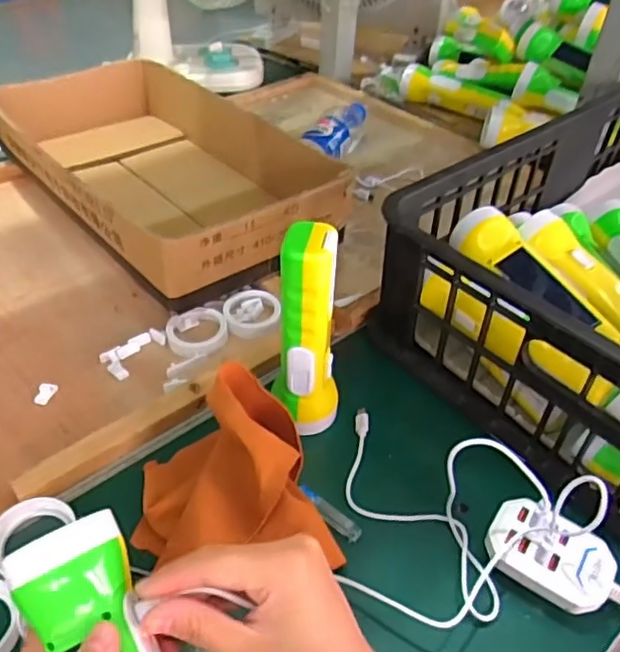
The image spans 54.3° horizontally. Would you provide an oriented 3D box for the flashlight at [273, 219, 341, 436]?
[{"bbox_3d":[-0.002,0.008,0.432,0.044,0.163,0.042,0,42,-2],"label":"flashlight"}]

